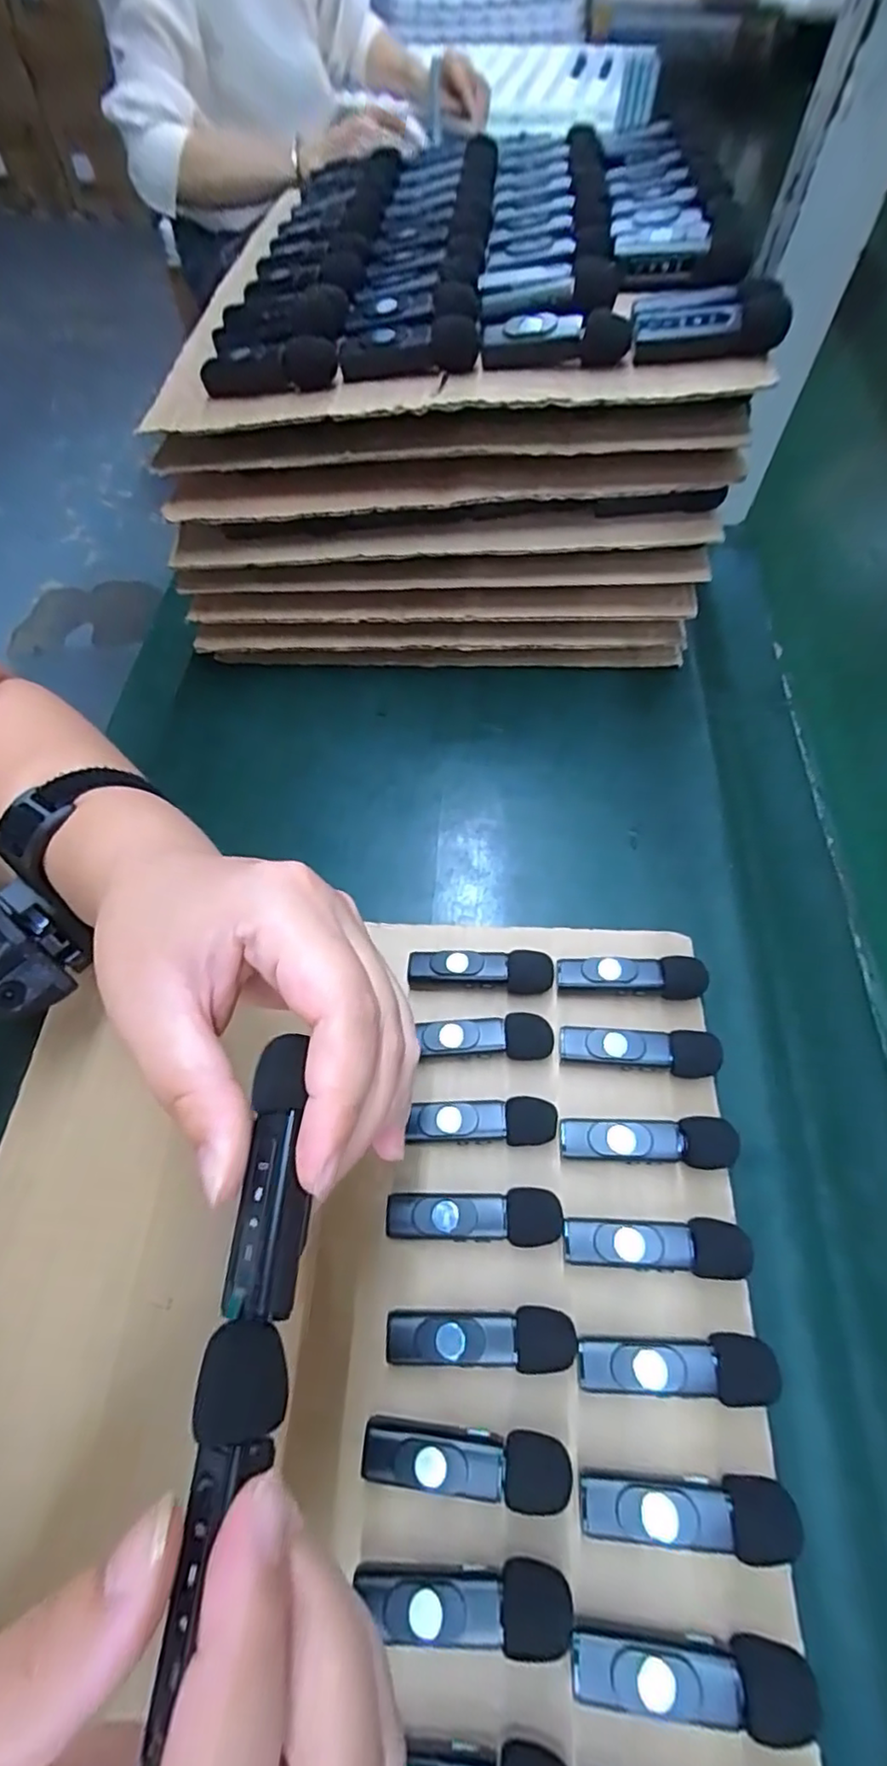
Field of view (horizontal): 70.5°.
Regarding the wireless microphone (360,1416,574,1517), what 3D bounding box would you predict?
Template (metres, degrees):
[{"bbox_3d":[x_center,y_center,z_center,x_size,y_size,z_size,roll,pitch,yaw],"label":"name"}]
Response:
[{"bbox_3d":[0.007,0.187,0.204,0.065,0.016,0.019,6,61,6],"label":"wireless microphone"}]

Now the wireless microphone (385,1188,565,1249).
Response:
[{"bbox_3d":[0.011,0.127,0.238,0.064,0.015,0.018,-1,61,2],"label":"wireless microphone"}]

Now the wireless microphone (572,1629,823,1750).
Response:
[{"bbox_3d":[0.070,0.225,0.179,0.066,0.014,0.017,4,61,5],"label":"wireless microphone"}]

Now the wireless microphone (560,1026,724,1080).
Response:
[{"bbox_3d":[0.082,0.072,0.267,0.063,0.017,0.017,5,61,5],"label":"wireless microphone"}]

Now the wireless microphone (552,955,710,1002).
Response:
[{"bbox_3d":[0.084,0.043,0.282,0.064,0.016,0.017,4,61,4],"label":"wireless microphone"}]

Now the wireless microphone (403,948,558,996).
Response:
[{"bbox_3d":[0.017,0.041,0.287,0.064,0.016,0.017,4,61,4],"label":"wireless microphone"}]

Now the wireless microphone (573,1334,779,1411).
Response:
[{"bbox_3d":[0.078,0.164,0.214,0.063,0.014,0.019,3,61,4],"label":"wireless microphone"}]

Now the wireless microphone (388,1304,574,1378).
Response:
[{"bbox_3d":[0.013,0.159,0.220,0.065,0.015,0.018,1,61,3],"label":"wireless microphone"}]

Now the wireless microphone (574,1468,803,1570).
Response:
[{"bbox_3d":[0.075,0.196,0.196,0.063,0.016,0.018,1,61,3],"label":"wireless microphone"}]

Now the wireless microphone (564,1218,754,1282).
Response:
[{"bbox_3d":[0.078,0.133,0.231,0.065,0.015,0.018,4,61,4],"label":"wireless microphone"}]

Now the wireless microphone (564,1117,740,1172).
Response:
[{"bbox_3d":[0.080,0.102,0.248,0.066,0.017,0.018,3,61,4],"label":"wireless microphone"}]

